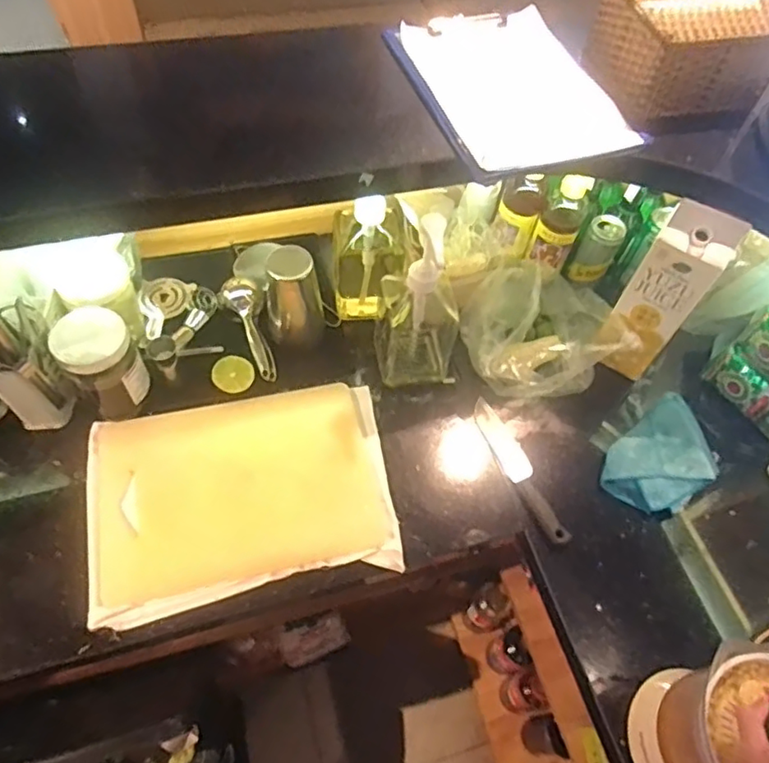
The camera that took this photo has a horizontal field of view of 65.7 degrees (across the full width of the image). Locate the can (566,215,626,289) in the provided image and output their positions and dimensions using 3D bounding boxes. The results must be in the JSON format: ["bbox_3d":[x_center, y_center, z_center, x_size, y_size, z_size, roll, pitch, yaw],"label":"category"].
[{"bbox_3d":[0.336,-0.205,0.943,0.057,0.106,0.059,2,58,-3],"label":"can"}]

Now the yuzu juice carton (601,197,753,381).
[{"bbox_3d":[0.378,-0.117,0.821,0.098,0.270,0.075,29,60,13],"label":"yuzu juice carton"}]

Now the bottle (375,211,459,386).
[{"bbox_3d":[0.049,-0.101,0.804,0.108,0.272,0.082,2,58,-4],"label":"bottle"}]

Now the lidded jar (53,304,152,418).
[{"bbox_3d":[-0.368,-0.021,0.789,0.084,0.149,0.087,2,58,-3],"label":"lidded jar"}]

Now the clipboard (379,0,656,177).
[{"bbox_3d":[0.153,-0.372,0.747,0.221,0.018,0.309,-17,61,-15],"label":"clipboard"}]

